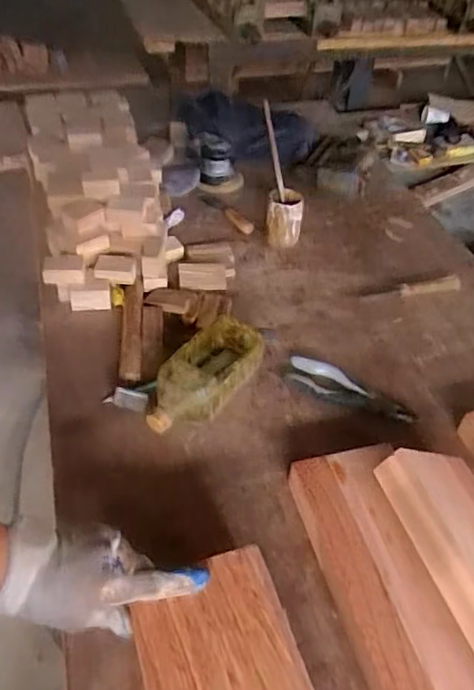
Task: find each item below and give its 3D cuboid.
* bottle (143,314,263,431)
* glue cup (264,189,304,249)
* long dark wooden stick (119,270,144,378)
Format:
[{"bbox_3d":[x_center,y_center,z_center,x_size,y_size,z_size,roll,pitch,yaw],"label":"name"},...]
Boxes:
[{"bbox_3d":[-0.053,0.042,0.793,0.106,0.068,0.220,31,51,23],"label":"bottle"},{"bbox_3d":[0.090,-0.238,1.064,0.068,0.114,0.068,3,45,-3],"label":"glue cup"},{"bbox_3d":[-0.166,-0.032,0.863,0.033,0.035,0.218,-1,46,-7],"label":"long dark wooden stick"}]

